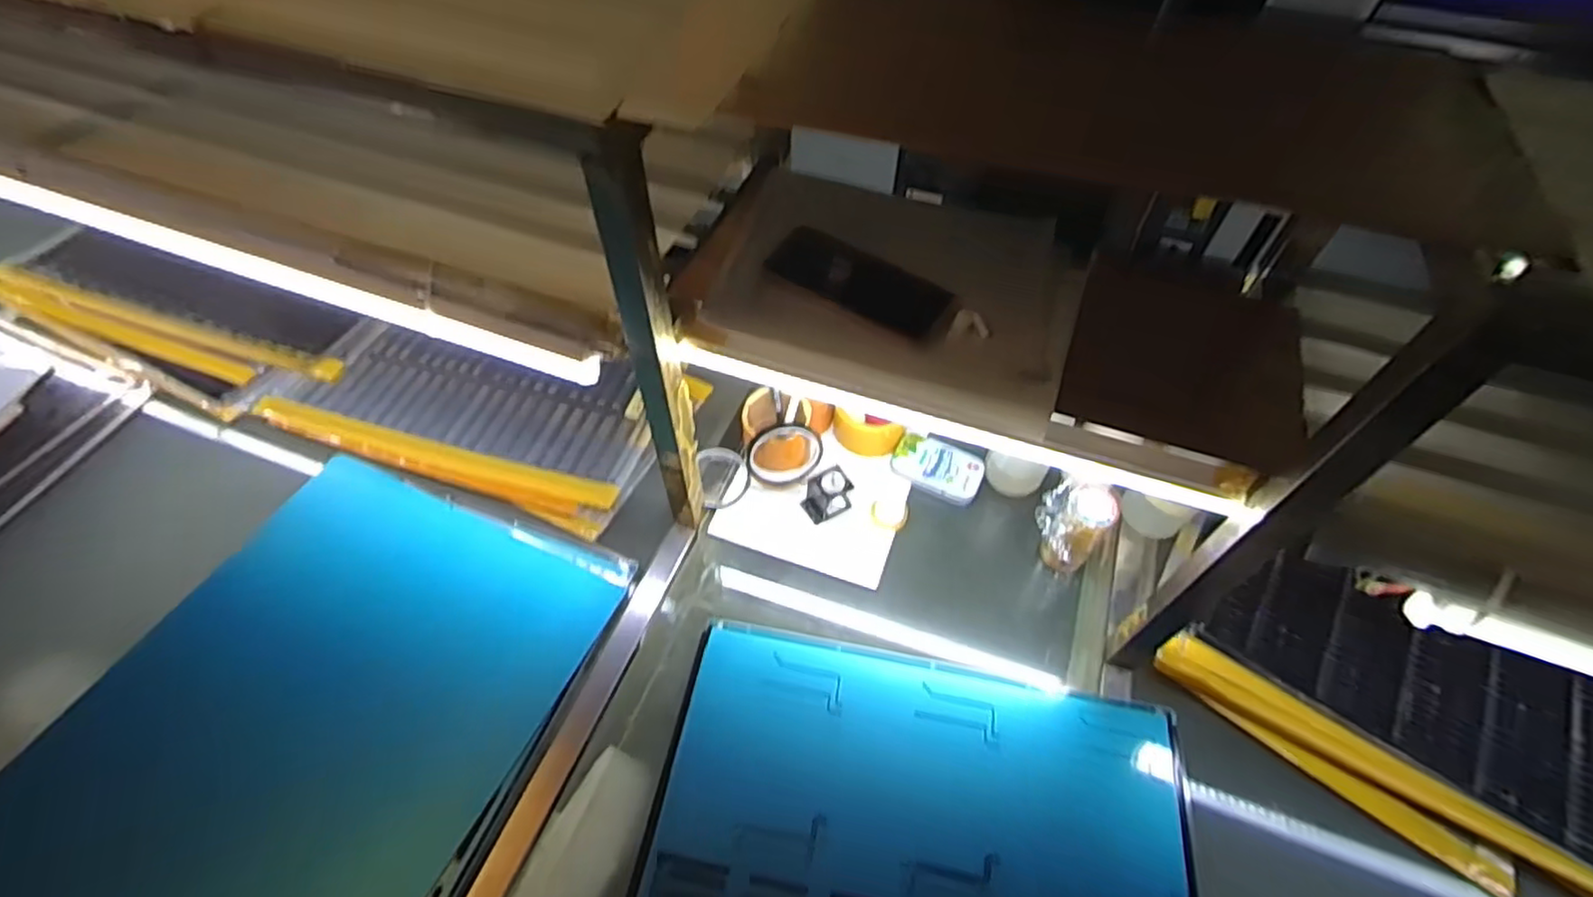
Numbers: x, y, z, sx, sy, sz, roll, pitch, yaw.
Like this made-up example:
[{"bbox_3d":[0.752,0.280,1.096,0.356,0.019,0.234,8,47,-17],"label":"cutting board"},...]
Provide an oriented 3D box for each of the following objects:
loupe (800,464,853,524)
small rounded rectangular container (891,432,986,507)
[{"bbox_3d":[0.038,0.053,0.827,0.059,0.046,0.042,-22,58,-17],"label":"loupe"},{"bbox_3d":[0.179,0.023,0.863,0.111,0.022,0.065,23,57,14],"label":"small rounded rectangular container"}]

